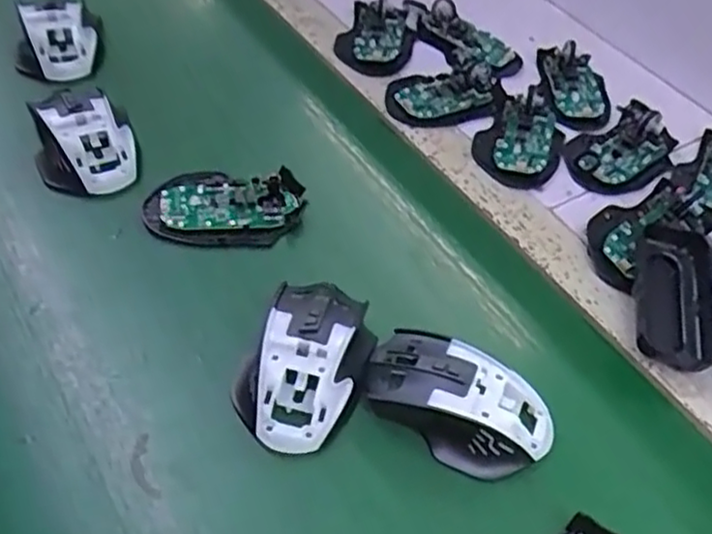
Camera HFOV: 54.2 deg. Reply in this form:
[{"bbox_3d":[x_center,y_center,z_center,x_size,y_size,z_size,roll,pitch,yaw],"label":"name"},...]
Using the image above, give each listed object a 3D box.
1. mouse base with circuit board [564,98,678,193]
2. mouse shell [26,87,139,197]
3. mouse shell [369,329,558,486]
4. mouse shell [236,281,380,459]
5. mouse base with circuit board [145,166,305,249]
[{"bbox_3d":[0.242,-0.109,0.622,0.135,0.020,0.074,-31,60,-28],"label":"mouse base with circuit board"},{"bbox_3d":[-0.212,-0.105,0.537,0.074,0.033,0.108,-19,55,-20],"label":"mouse shell"},{"bbox_3d":[0.062,0.081,0.423,0.117,0.040,0.069,21,51,12],"label":"mouse shell"},{"bbox_3d":[-0.028,0.054,0.424,0.068,0.031,0.109,19,51,10],"label":"mouse shell"},{"bbox_3d":[-0.097,-0.045,0.519,0.113,0.019,0.062,1,50,-5],"label":"mouse base with circuit board"}]

